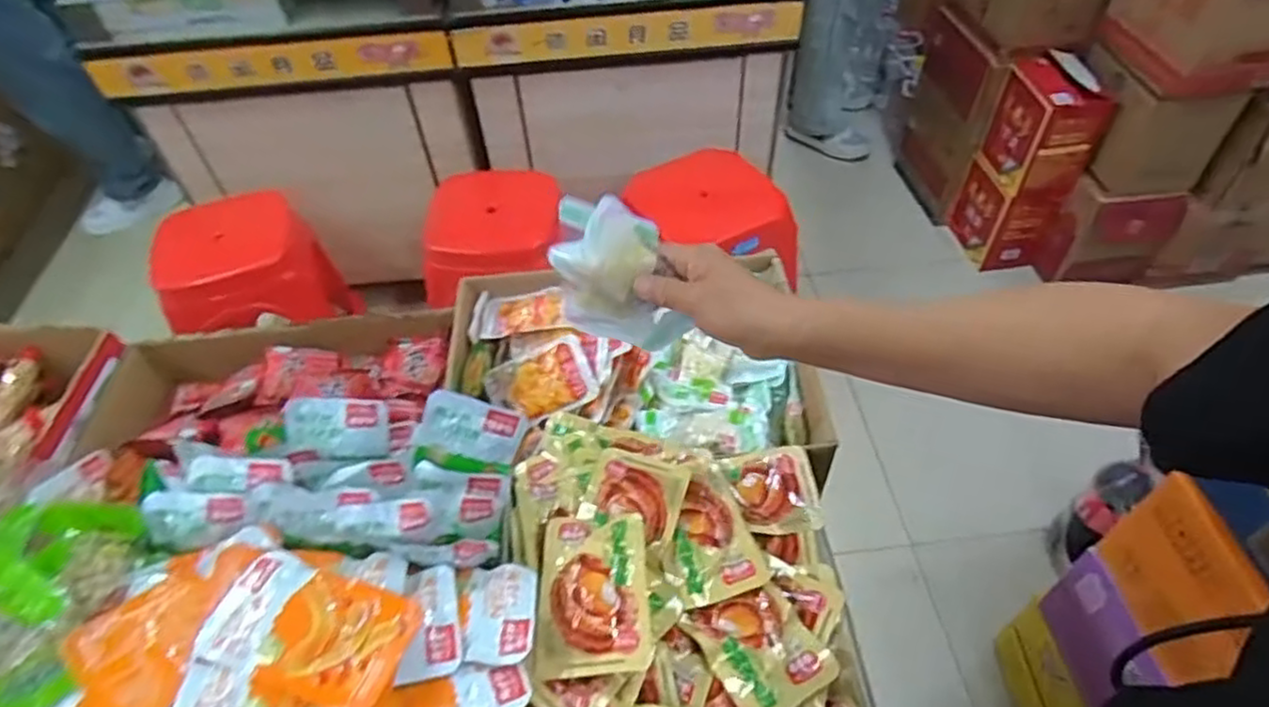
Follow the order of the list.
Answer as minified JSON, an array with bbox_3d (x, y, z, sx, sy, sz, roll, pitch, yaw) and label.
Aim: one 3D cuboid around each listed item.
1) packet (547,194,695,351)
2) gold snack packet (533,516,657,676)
[{"bbox_3d":[-0.012,-0.056,0.515,0.099,0.119,0.027,18,53,17],"label":"packet"},{"bbox_3d":[-0.028,0.161,0.479,0.075,0.021,0.113,-2,50,1],"label":"gold snack packet"}]

